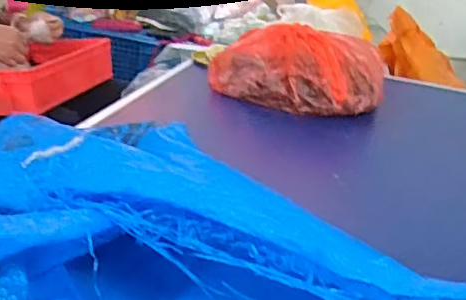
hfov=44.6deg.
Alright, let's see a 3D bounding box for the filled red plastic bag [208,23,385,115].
[{"bbox_3d":[0.127,-0.164,1.163,0.362,0.144,0.154,11,24,8],"label":"filled red plastic bag"}]

